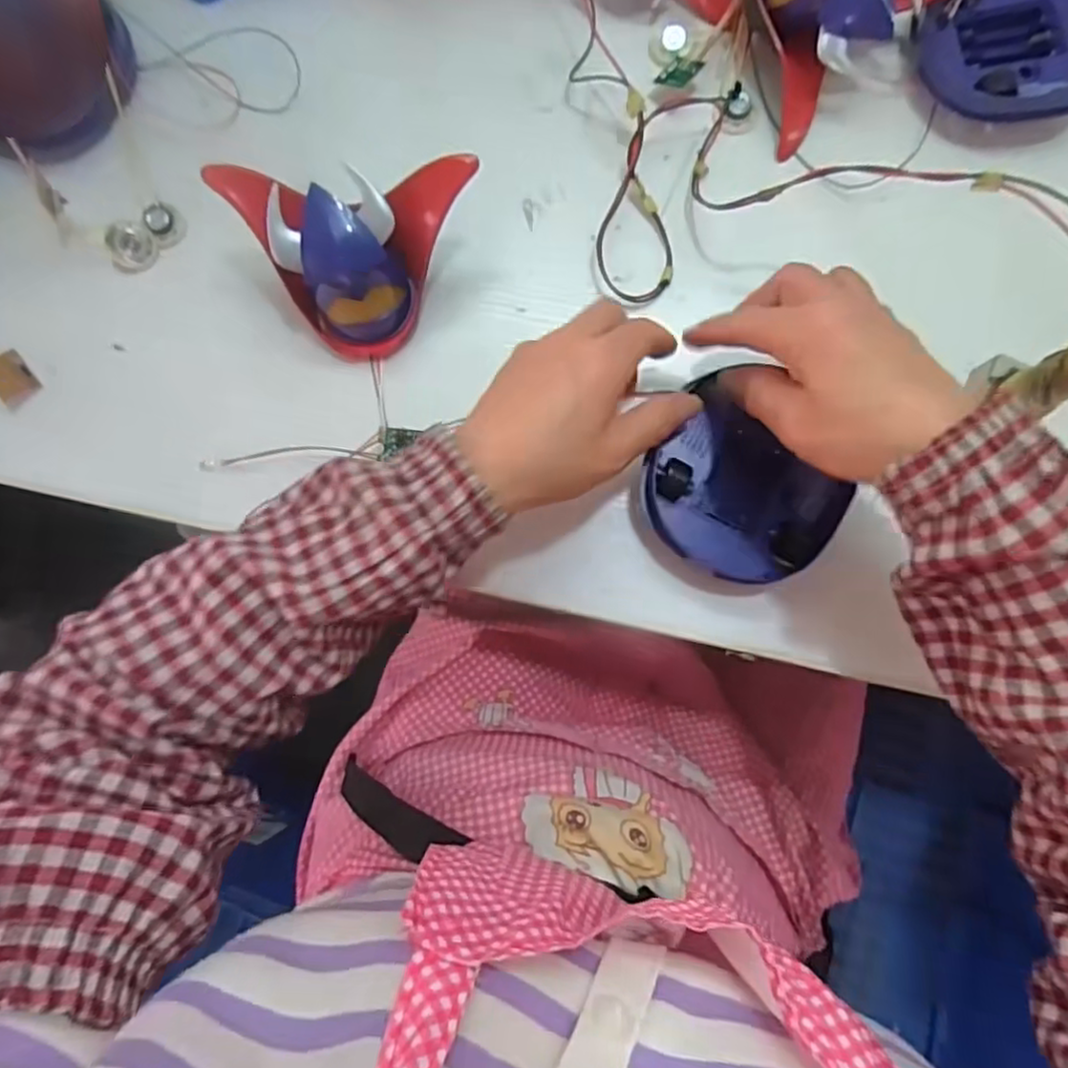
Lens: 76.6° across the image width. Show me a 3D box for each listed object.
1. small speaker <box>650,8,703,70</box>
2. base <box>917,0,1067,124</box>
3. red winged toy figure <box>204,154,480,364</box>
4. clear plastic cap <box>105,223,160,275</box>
[{"bbox_3d":[0.085,-0.297,0.402,0.029,0.007,0.034,4,83,2],"label":"small speaker"},{"bbox_3d":[0.278,-0.281,0.381,0.097,0.025,0.109,40,85,5],"label":"base"},{"bbox_3d":[-0.094,-0.145,0.359,0.130,0.067,0.084,-2,83,1],"label":"red winged toy figure"},{"bbox_3d":[-0.237,-0.169,0.398,0.023,0.013,0.028,20,84,3],"label":"clear plastic cap"}]

